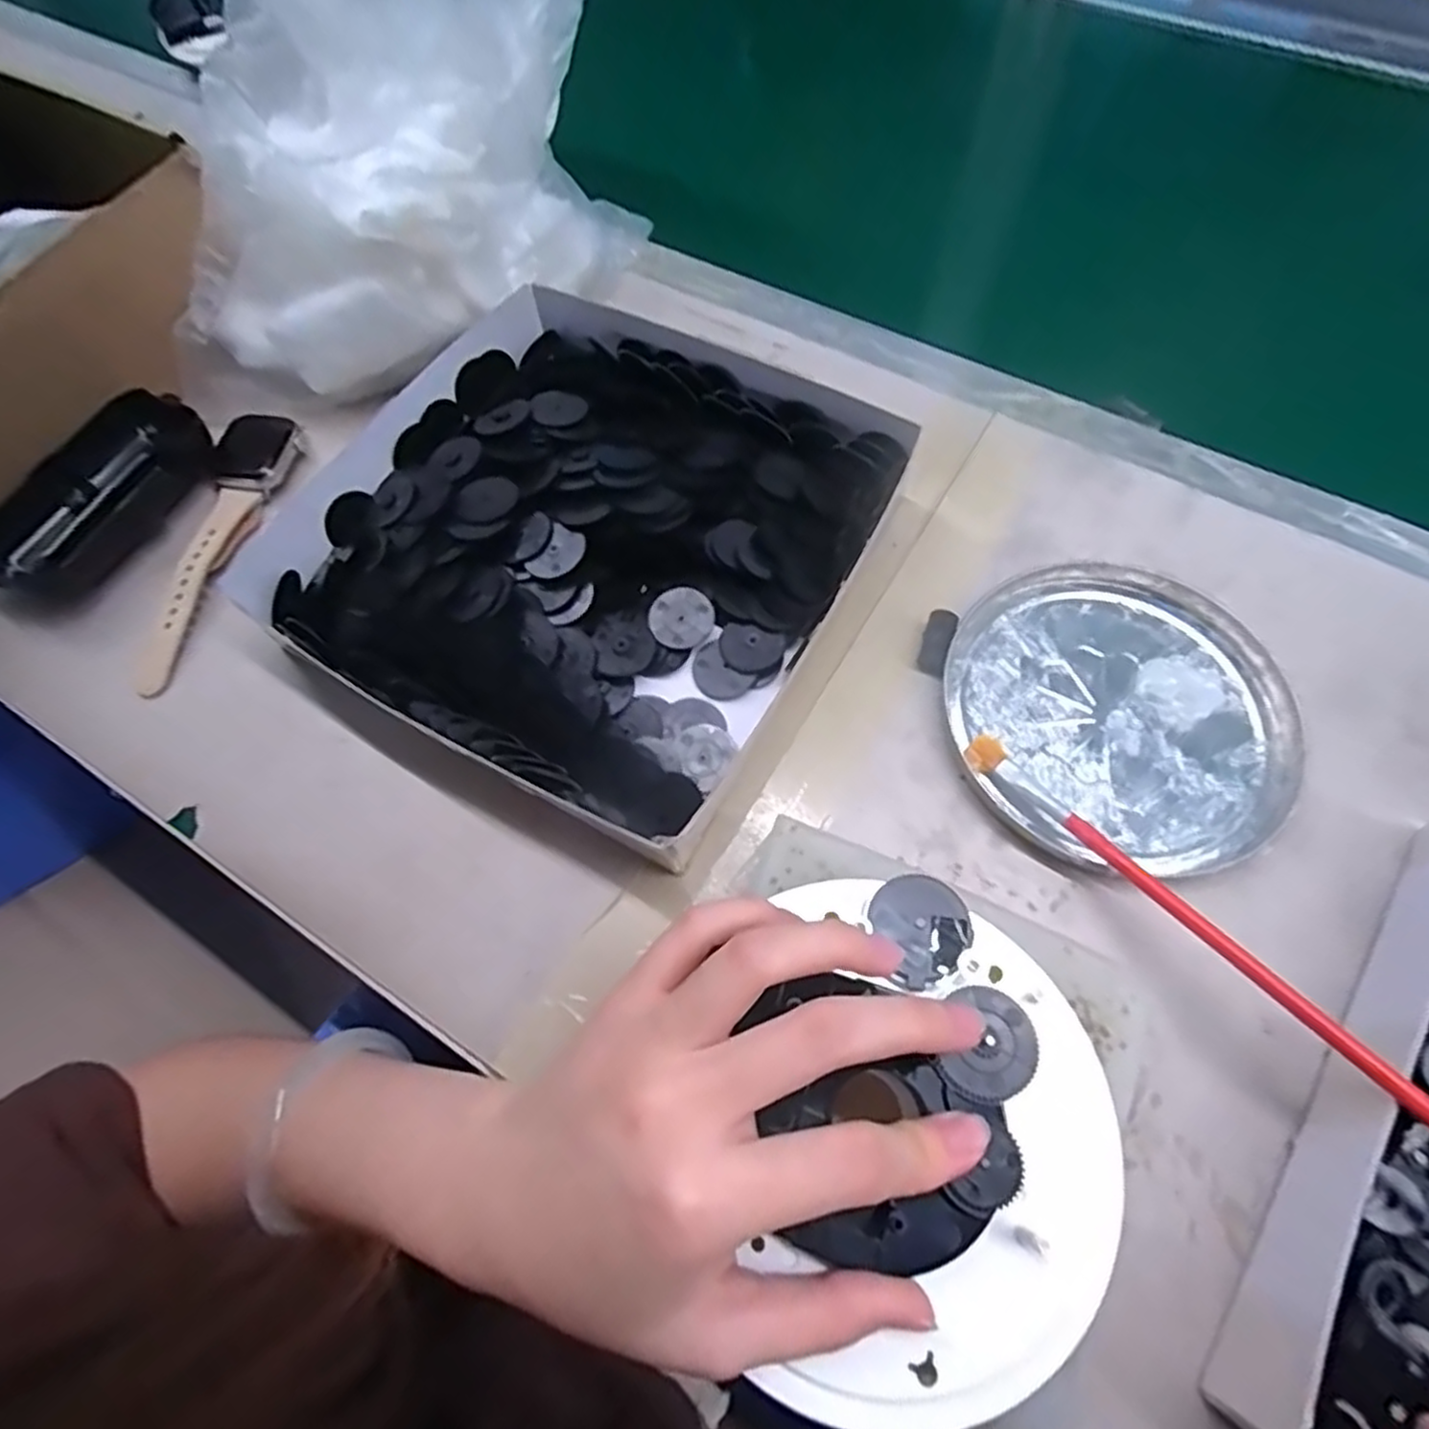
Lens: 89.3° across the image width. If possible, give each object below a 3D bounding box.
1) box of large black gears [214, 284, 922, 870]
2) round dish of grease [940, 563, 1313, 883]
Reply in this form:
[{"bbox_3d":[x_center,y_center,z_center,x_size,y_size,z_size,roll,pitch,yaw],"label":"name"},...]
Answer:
[{"bbox_3d":[-0.049,-0.077,0.309,0.217,0.033,0.222,29,70,14],"label":"box of large black gears"},{"bbox_3d":[0.158,-0.002,0.283,0.129,0.007,0.124,-1,66,2],"label":"round dish of grease"}]

